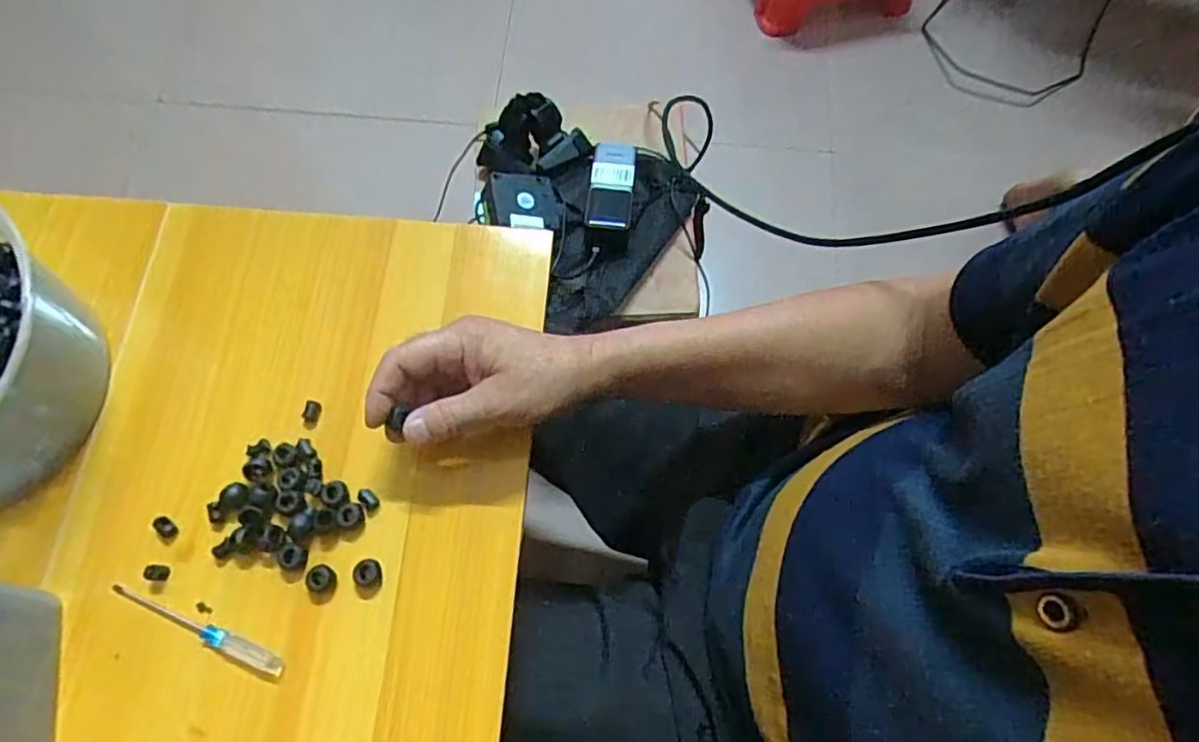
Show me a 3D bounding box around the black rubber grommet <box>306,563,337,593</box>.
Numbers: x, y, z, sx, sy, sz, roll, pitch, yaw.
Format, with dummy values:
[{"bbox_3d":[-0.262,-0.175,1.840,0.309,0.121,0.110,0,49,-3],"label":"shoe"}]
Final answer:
[{"bbox_3d":[-0.179,0.133,0.414,0.014,0.013,0.018,-16,71,-6],"label":"black rubber grommet"}]

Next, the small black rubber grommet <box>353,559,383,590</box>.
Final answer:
[{"bbox_3d":[-0.151,0.132,0.418,0.018,0.012,0.018,0,70,-1],"label":"small black rubber grommet"}]

